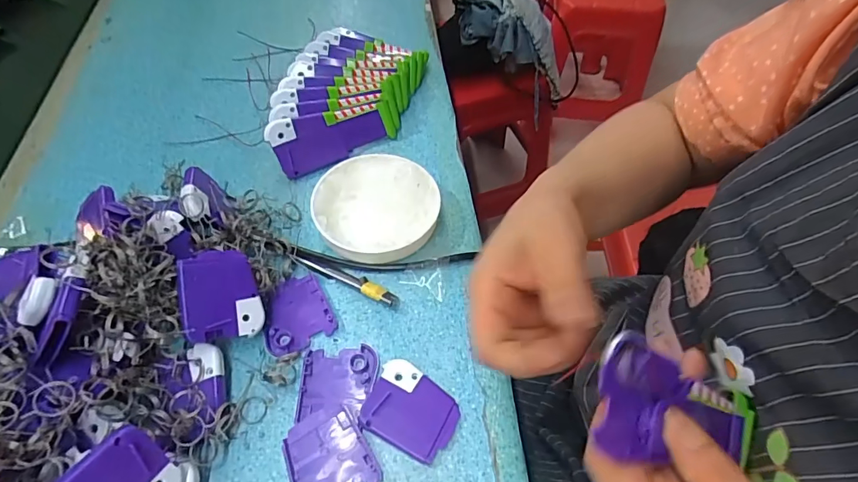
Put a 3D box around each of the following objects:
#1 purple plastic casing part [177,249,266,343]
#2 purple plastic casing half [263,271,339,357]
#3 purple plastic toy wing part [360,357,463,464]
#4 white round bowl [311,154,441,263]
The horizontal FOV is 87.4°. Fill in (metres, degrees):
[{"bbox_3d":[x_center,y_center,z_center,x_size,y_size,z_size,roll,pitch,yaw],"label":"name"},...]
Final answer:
[{"bbox_3d":[-0.147,0.038,0.317,0.051,0.006,0.062,-7,89,-35],"label":"purple plastic casing part"},{"bbox_3d":[-0.105,0.054,0.348,0.050,0.007,0.060,-25,59,-18],"label":"purple plastic casing half"},{"bbox_3d":[-0.011,0.115,0.308,0.060,0.009,0.052,24,57,14],"label":"purple plastic toy wing part"},{"bbox_3d":[-0.045,-0.029,0.390,0.103,0.028,0.102,1,55,-1],"label":"white round bowl"}]

